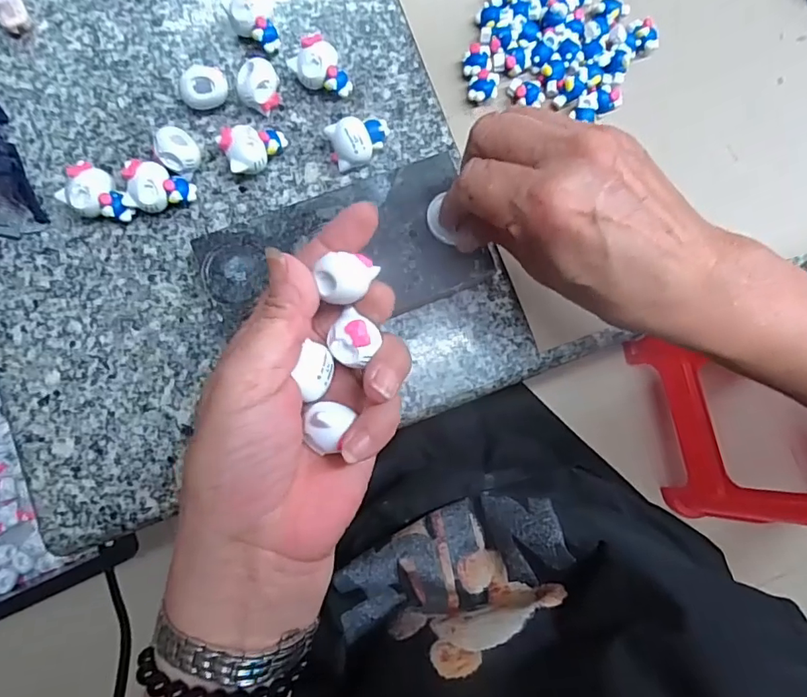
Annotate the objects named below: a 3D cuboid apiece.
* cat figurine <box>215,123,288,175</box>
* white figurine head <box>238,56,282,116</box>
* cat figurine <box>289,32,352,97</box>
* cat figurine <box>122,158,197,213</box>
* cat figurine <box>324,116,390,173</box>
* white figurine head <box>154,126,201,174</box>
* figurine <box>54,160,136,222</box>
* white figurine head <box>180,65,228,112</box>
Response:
[{"bbox_3d":[-0.082,-0.110,0.281,0.034,0.021,0.025,-13,84,-7],"label":"cat figurine"},{"bbox_3d":[-0.081,-0.147,0.286,0.020,0.020,0.023,14,82,-3],"label":"white figurine head"},{"bbox_3d":[-0.046,-0.158,0.290,0.034,0.022,0.024,38,81,1],"label":"cat figurine"},{"bbox_3d":[-0.132,-0.087,0.274,0.033,0.020,0.025,0,83,-5],"label":"cat figurine"},{"bbox_3d":[-0.025,-0.116,0.286,0.035,0.022,0.021,-17,85,-7],"label":"cat figurine"},{"bbox_3d":[-0.123,-0.108,0.277,0.022,0.022,0.024,1,83,-5],"label":"white figurine head"},{"bbox_3d":[-0.163,-0.080,0.270,0.034,0.020,0.025,37,81,0],"label":"figurine"},{"bbox_3d":[-0.111,-0.144,0.283,0.025,0.021,0.017,-34,87,-8],"label":"white figurine head"}]

